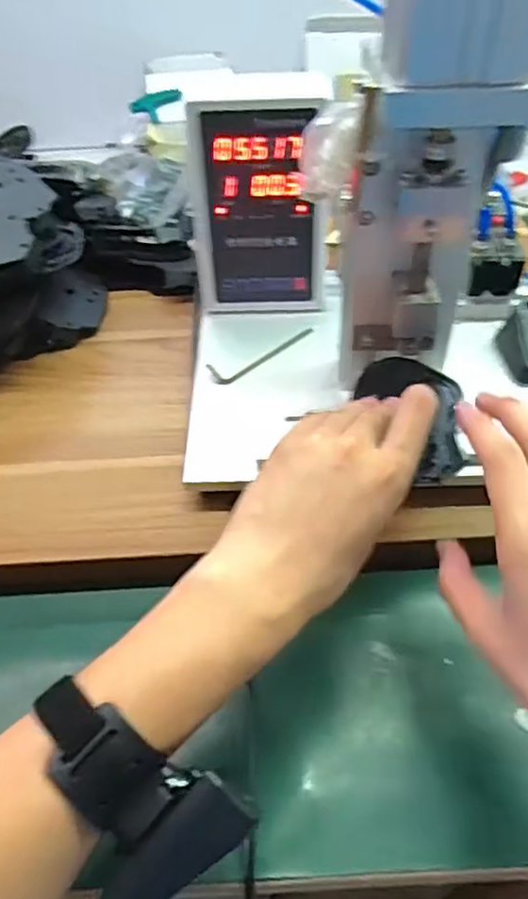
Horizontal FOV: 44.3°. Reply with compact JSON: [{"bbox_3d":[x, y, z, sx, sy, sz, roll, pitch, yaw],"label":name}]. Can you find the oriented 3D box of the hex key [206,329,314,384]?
[{"bbox_3d":[-0.002,-0.083,0.540,0.103,0.005,0.024,-35,54,-28],"label":"hex key"}]

